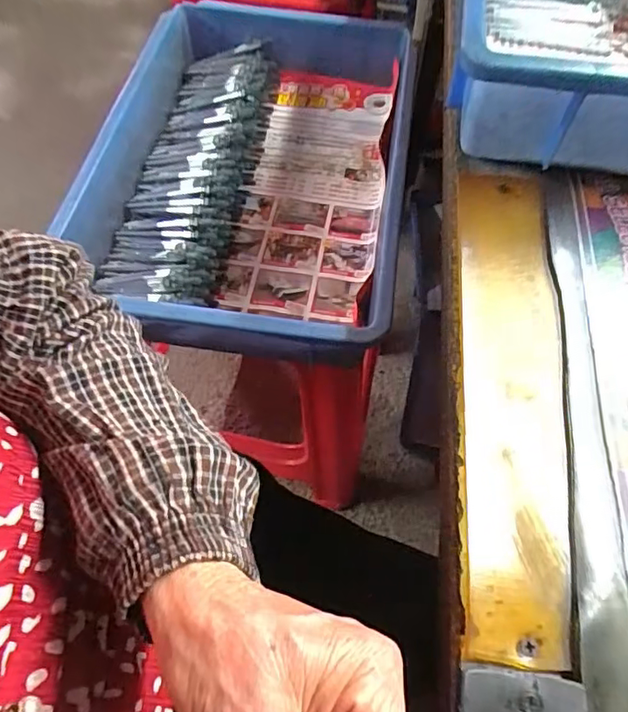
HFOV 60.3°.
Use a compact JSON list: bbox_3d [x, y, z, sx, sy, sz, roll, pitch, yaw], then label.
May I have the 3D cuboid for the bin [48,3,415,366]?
[{"bbox_3d":[-0.071,-0.201,0.554,0.285,0.079,0.443,8,61,4],"label":"bin"}]

